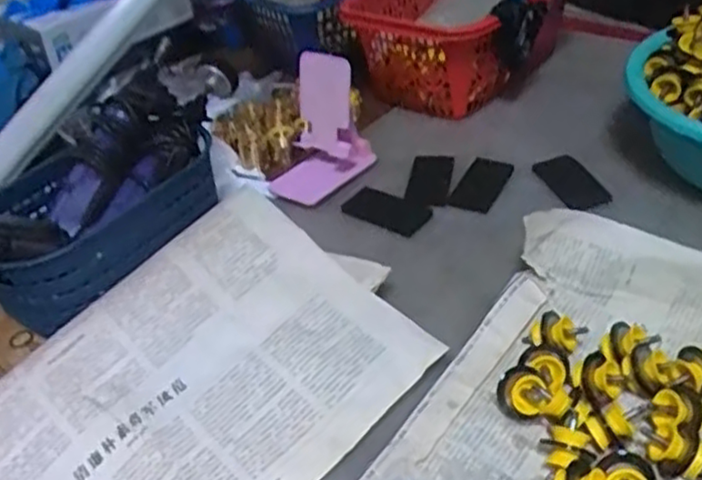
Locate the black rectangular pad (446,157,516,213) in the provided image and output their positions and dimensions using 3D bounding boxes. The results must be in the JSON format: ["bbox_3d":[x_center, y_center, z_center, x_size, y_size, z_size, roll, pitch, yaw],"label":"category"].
[{"bbox_3d":[0.127,-0.054,0.682,0.043,0.004,0.090,14,42,24],"label":"black rectangular pad"}]

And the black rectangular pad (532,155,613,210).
[{"bbox_3d":[0.213,-0.055,0.671,0.046,0.005,0.085,-14,39,-10],"label":"black rectangular pad"}]

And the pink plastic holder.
[{"bbox_3d":[-0.036,-0.113,0.694,0.077,0.110,0.097,21,46,31],"label":"pink plastic holder"}]

